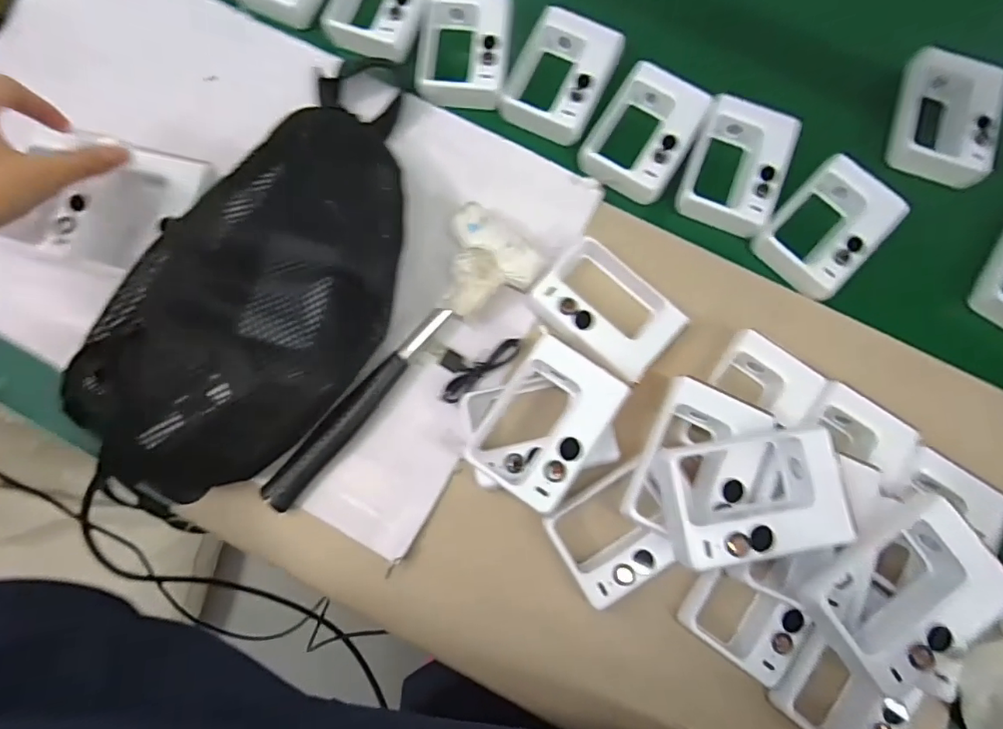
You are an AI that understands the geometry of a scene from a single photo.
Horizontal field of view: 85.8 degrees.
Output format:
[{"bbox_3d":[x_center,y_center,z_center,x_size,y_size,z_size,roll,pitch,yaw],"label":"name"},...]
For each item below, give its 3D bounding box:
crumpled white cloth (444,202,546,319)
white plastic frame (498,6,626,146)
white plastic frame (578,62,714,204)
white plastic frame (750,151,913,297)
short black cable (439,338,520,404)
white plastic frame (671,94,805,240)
[{"bbox_3d":[-0.014,-0.076,0.387,0.068,0.035,0.071,-27,81,-5],"label":"crumpled white cloth"},{"bbox_3d":[0.044,-0.229,0.425,0.080,0.020,0.101,26,80,6],"label":"white plastic frame"},{"bbox_3d":[0.111,-0.179,0.416,0.073,0.017,0.102,29,80,5],"label":"white plastic frame"},{"bbox_3d":[0.243,-0.101,0.402,0.069,0.033,0.094,44,82,7],"label":"white plastic frame"},{"bbox_3d":[-0.019,-0.004,0.382,0.065,0.013,0.032,-38,82,-7],"label":"short black cable"},{"bbox_3d":[0.180,-0.153,0.416,0.071,0.027,0.099,22,80,4],"label":"white plastic frame"}]

